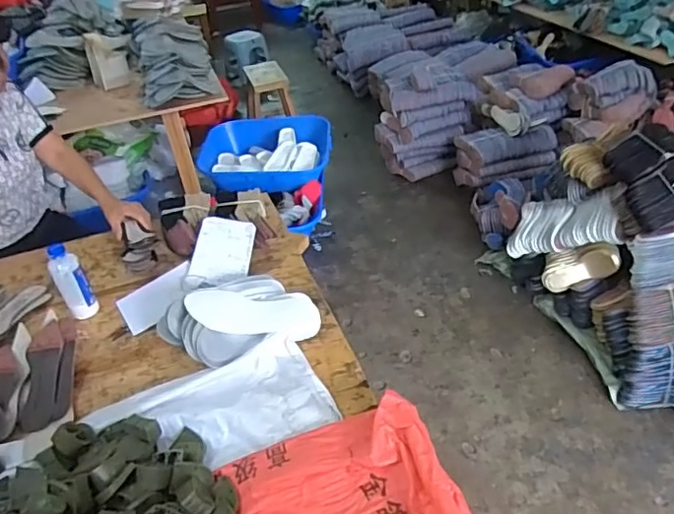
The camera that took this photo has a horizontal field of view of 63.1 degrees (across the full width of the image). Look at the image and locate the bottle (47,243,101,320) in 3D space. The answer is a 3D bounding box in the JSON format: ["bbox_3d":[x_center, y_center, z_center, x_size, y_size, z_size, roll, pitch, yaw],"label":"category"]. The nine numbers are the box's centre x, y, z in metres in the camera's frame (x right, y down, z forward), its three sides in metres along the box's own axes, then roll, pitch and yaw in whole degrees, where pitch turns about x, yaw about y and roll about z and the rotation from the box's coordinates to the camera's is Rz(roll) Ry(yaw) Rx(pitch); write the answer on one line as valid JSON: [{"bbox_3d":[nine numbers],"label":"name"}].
[{"bbox_3d":[-0.542,0.055,1.129,0.056,0.160,0.056,-28,43,-26],"label":"bottle"}]

